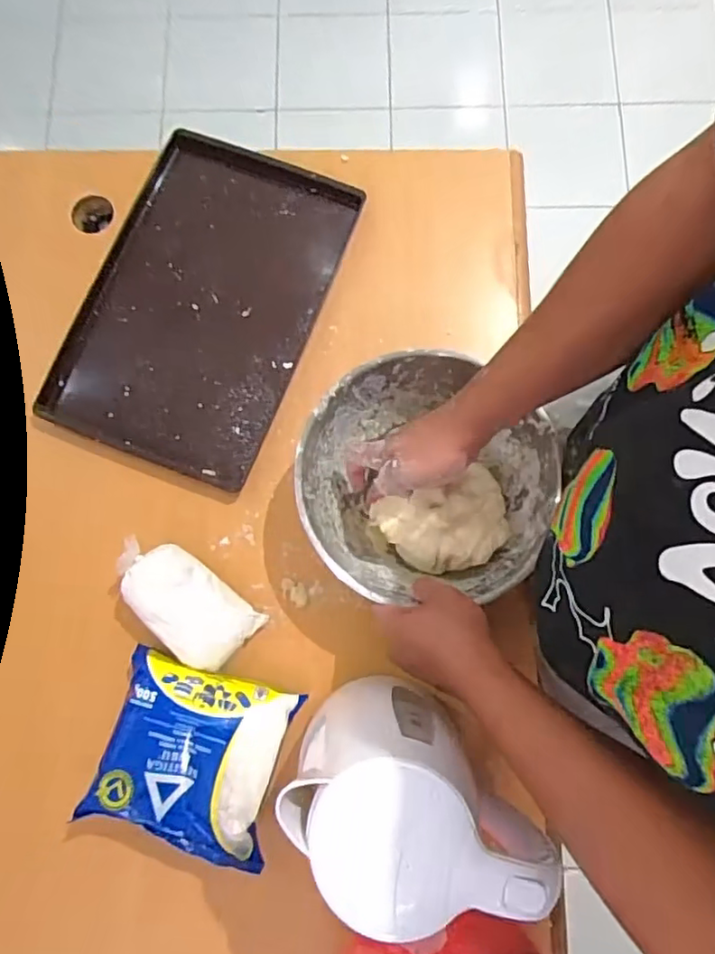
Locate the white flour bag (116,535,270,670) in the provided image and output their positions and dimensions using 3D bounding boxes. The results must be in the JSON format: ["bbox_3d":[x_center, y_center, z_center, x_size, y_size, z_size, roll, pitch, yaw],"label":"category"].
[{"bbox_3d":[-0.172,0.122,0.586,0.148,0.052,0.080,38,81,8],"label":"white flour bag"}]

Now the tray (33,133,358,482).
[{"bbox_3d":[-0.175,-0.196,0.661,0.246,0.025,0.365,21,79,5],"label":"tray"}]

